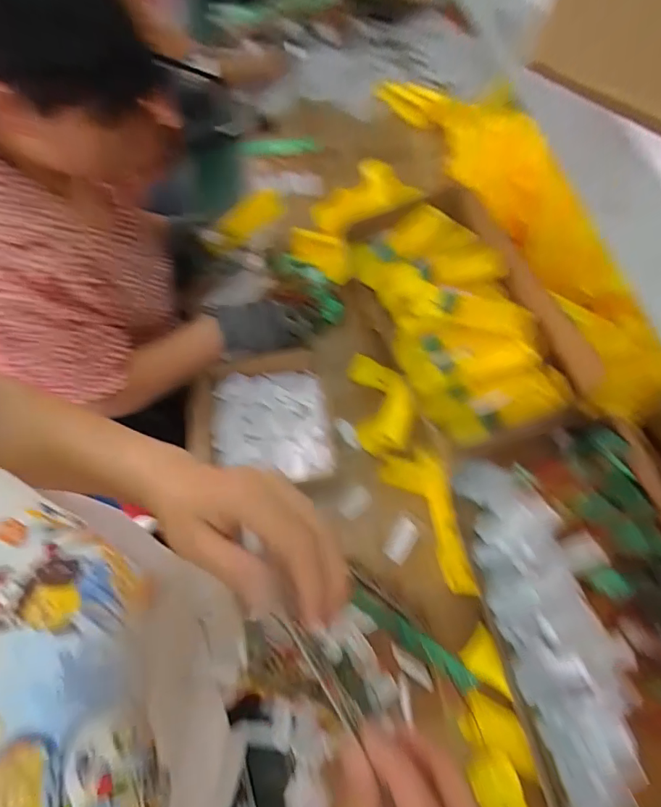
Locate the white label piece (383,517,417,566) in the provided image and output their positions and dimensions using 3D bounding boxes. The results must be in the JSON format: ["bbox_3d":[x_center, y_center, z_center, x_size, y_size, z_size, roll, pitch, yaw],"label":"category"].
[{"bbox_3d":[0.101,0.193,0.628,0.032,0.007,0.060,30,66,13],"label":"white label piece"}]

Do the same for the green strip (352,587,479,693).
[{"bbox_3d":[0.105,0.301,0.568,0.176,0.013,0.025,33,66,14],"label":"green strip"}]

